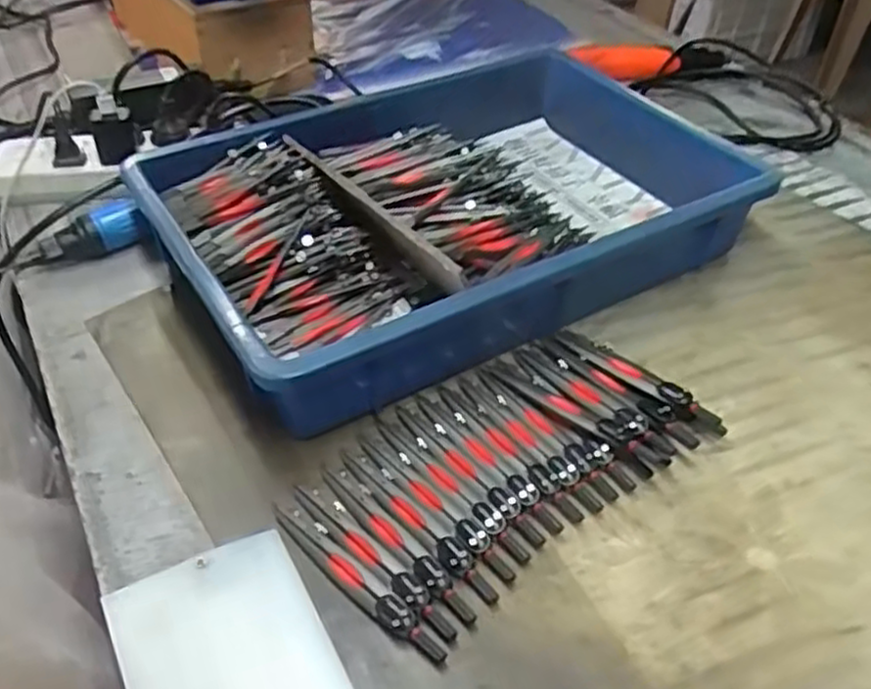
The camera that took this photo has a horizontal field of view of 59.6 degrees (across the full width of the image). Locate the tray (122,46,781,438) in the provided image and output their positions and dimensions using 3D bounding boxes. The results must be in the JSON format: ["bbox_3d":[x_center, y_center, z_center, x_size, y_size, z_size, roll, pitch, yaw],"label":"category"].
[{"bbox_3d":[0.013,-0.107,0.596,0.427,0.080,0.281,-23,48,-24],"label":"tray"}]

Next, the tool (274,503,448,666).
[{"bbox_3d":[-0.044,0.123,0.398,0.123,0.010,0.014,33,51,30],"label":"tool"}]

